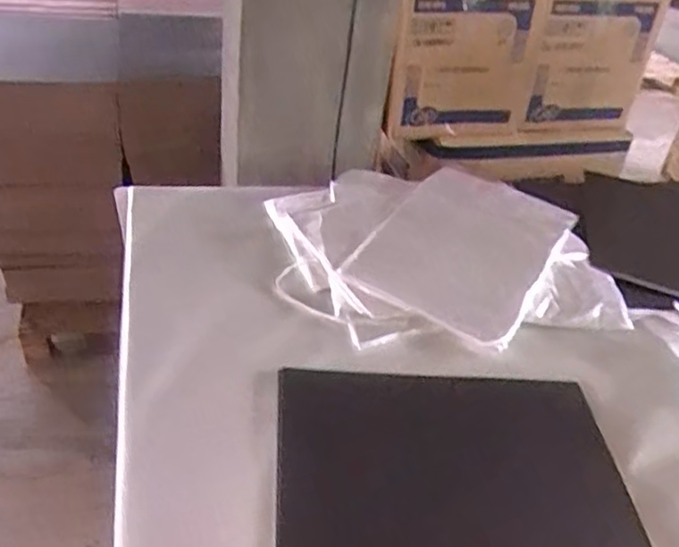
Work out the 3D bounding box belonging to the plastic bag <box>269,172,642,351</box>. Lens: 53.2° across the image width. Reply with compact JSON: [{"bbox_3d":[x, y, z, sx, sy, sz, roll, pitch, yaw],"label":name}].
[{"bbox_3d":[0.145,-0.048,1.039,0.474,0.071,0.405,-4,37,-16],"label":"plastic bag"}]

